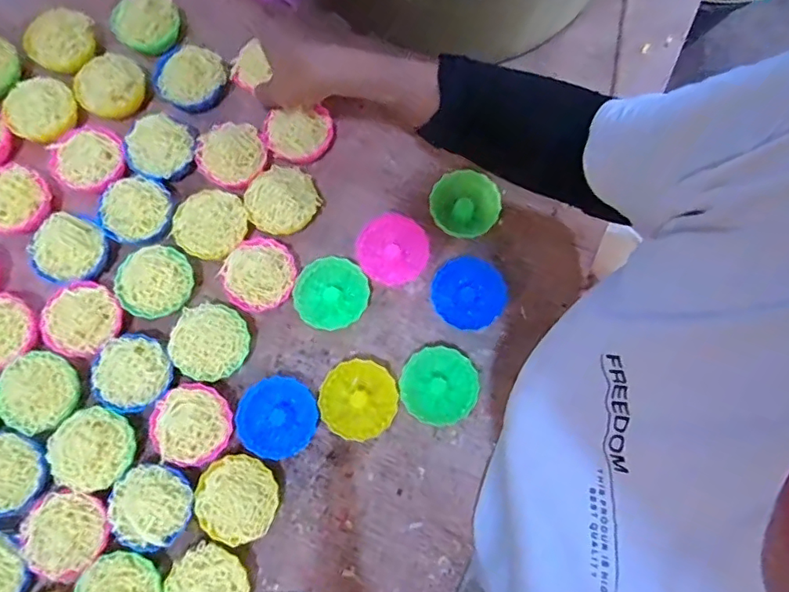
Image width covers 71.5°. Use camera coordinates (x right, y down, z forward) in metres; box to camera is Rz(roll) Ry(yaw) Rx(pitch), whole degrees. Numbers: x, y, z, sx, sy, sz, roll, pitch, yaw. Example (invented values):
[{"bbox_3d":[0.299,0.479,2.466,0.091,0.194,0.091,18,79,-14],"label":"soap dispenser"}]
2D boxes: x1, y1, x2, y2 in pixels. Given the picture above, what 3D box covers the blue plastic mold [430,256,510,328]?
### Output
[{"bbox_3d":[0.063,0.000,0.471,0.061,0.028,0.059,27,77,8],"label":"blue plastic mold"}]

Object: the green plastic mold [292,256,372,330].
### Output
[{"bbox_3d":[-0.053,-0.001,0.471,0.062,0.025,0.058,0,74,1],"label":"green plastic mold"}]

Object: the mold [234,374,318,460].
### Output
[{"bbox_3d":[-0.094,0.098,0.444,0.063,0.024,0.061,0,74,1],"label":"mold"}]

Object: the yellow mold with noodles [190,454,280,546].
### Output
[{"bbox_3d":[-0.120,0.155,0.422,0.062,0.036,0.060,0,74,1],"label":"yellow mold with noodles"}]

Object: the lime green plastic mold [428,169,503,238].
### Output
[{"bbox_3d":[0.063,-0.081,0.492,0.060,0.026,0.056,-9,74,-2],"label":"lime green plastic mold"}]

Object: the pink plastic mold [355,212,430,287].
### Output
[{"bbox_3d":[-0.002,-0.038,0.481,0.060,0.029,0.058,0,74,1],"label":"pink plastic mold"}]

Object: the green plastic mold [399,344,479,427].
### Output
[{"bbox_3d":[0.036,0.075,0.450,0.060,0.028,0.060,0,74,1],"label":"green plastic mold"}]

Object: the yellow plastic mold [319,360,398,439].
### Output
[{"bbox_3d":[-0.028,0.085,0.447,0.060,0.025,0.060,0,74,1],"label":"yellow plastic mold"}]

